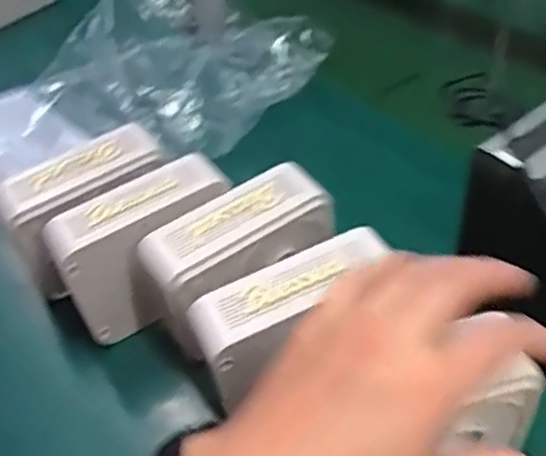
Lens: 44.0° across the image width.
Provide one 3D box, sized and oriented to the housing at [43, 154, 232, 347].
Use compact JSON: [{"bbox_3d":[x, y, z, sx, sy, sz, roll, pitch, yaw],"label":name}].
[{"bbox_3d":[-0.090,0.017,0.479,0.117,0.099,0.057,-28,48,-21],"label":"housing"}]

